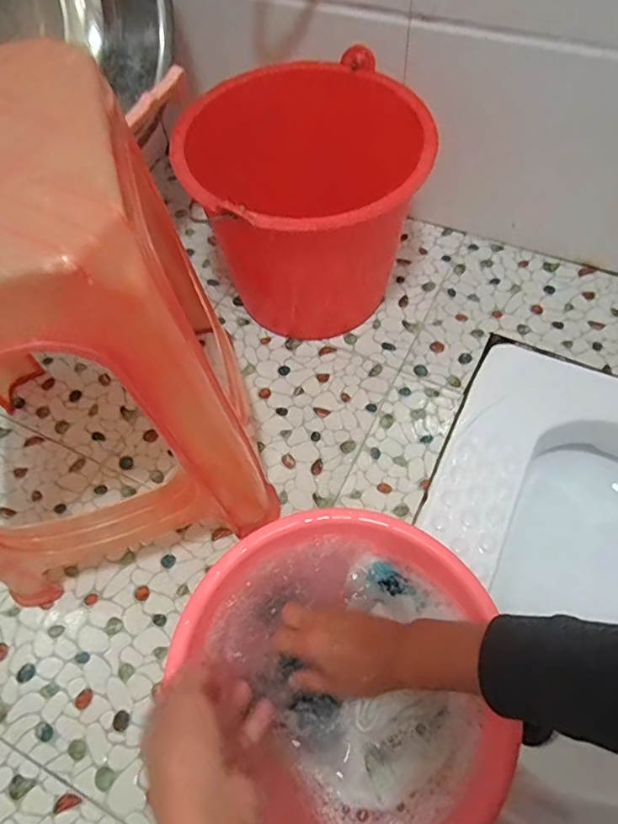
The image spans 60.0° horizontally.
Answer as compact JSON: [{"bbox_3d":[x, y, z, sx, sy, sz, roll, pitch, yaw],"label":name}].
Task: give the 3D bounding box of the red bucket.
[{"bbox_3d":[-0.001,-0.261,0.729,0.290,0.266,0.270,-2,61,4],"label":"red bucket"}]

